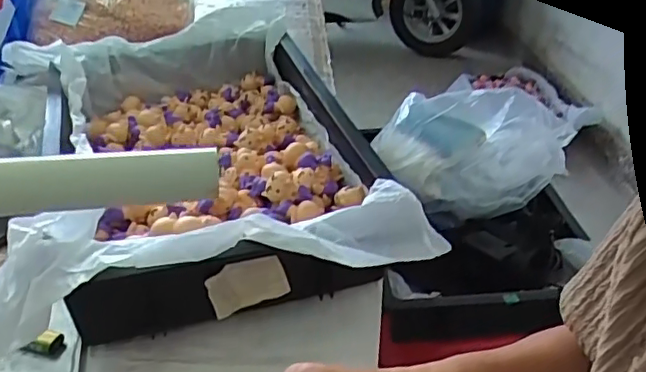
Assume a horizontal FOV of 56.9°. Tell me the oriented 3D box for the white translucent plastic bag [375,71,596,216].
[{"bbox_3d":[0.235,-0.060,0.909,0.291,0.166,0.121,-9,34,-14],"label":"white translucent plastic bag"}]

